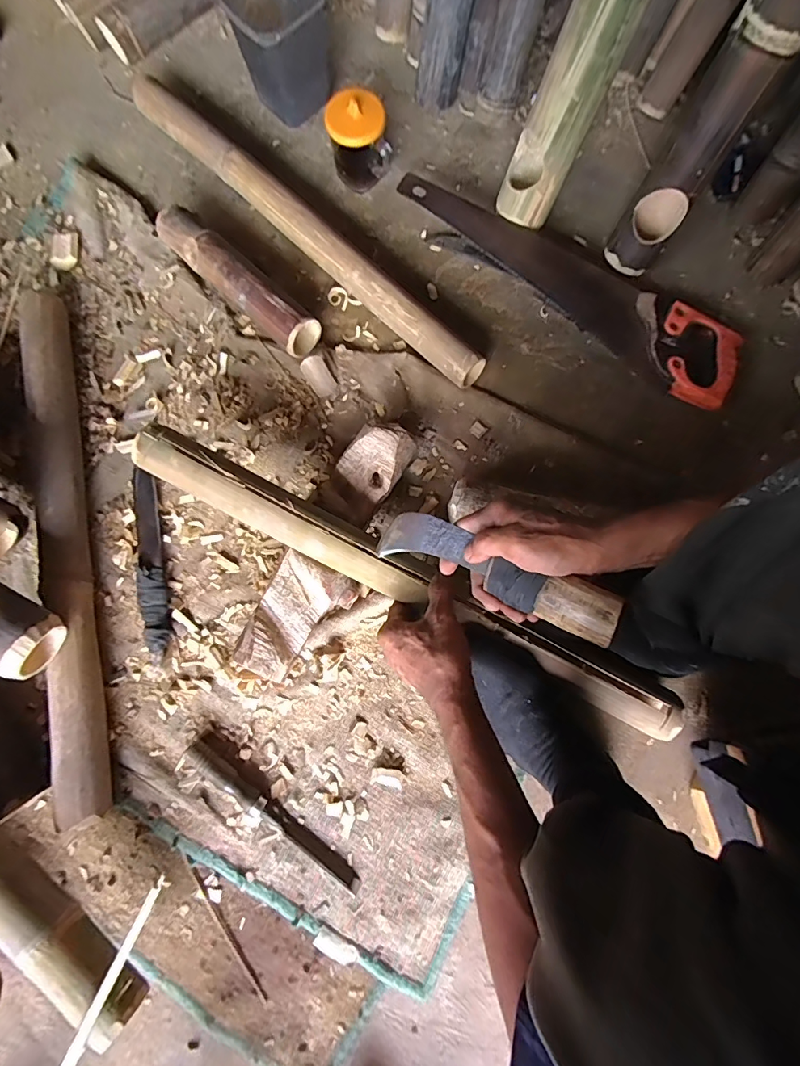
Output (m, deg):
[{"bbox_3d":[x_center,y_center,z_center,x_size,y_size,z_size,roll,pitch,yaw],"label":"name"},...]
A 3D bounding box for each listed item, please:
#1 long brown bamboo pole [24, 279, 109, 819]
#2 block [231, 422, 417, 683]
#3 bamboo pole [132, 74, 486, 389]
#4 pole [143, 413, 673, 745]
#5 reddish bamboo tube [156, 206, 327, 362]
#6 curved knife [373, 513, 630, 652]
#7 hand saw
[{"bbox_3d":[-0.412,-0.001,0.567,0.047,0.051,0.643,-11,80,-1],"label":"long brown bamboo pole"},{"bbox_3d":[-0.079,0.016,0.559,0.092,0.057,0.326,25,81,5],"label":"block"},{"bbox_3d":[-0.135,-0.428,0.643,0.649,0.051,0.053,43,83,7],"label":"bamboo pole"},{"bbox_3d":[0.008,0.051,0.506,0.645,0.029,0.051,28,81,1],"label":"pole"},{"bbox_3d":[-0.223,-0.344,0.627,0.271,0.051,0.059,41,83,7],"label":"reddish bamboo tube"},{"bbox_3d":[0.080,0.033,0.426,0.235,0.028,0.048,25,80,32],"label":"curved knife"},{"bbox_3d":[0.226,-0.347,0.627,0.513,0.045,0.122,35,82,6],"label":"hand saw"}]

